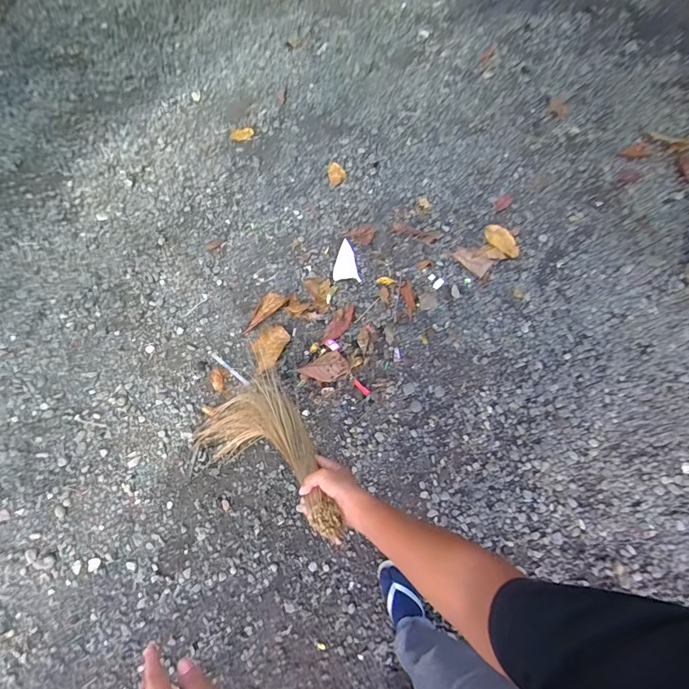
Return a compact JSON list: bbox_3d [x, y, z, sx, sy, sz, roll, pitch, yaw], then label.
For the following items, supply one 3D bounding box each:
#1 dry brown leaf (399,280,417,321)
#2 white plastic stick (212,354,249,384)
[{"bbox_3d":[0.236,-0.166,1.388,0.045,0.013,0.157,-10,68,-7],"label":"dry brown leaf"},{"bbox_3d":[-0.385,0.082,1.273,0.168,0.007,0.014,38,71,13],"label":"white plastic stick"}]

